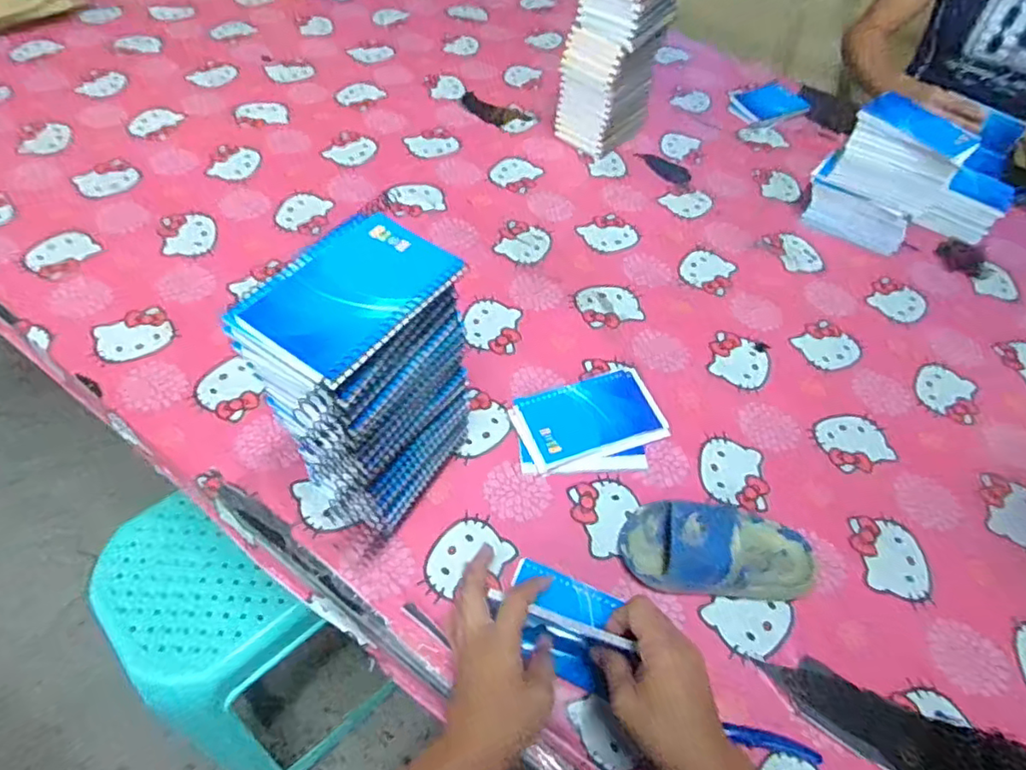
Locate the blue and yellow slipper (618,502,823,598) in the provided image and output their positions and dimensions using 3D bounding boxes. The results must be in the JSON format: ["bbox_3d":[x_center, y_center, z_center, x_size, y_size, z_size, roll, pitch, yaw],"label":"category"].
[{"bbox_3d":[0.193,0.146,0.550,0.175,0.067,0.081,3,53,-3],"label":"blue and yellow slipper"}]

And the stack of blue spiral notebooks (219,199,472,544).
[{"bbox_3d":[-0.117,0.012,0.504,0.097,0.264,0.153,28,56,15],"label":"stack of blue spiral notebooks"}]

